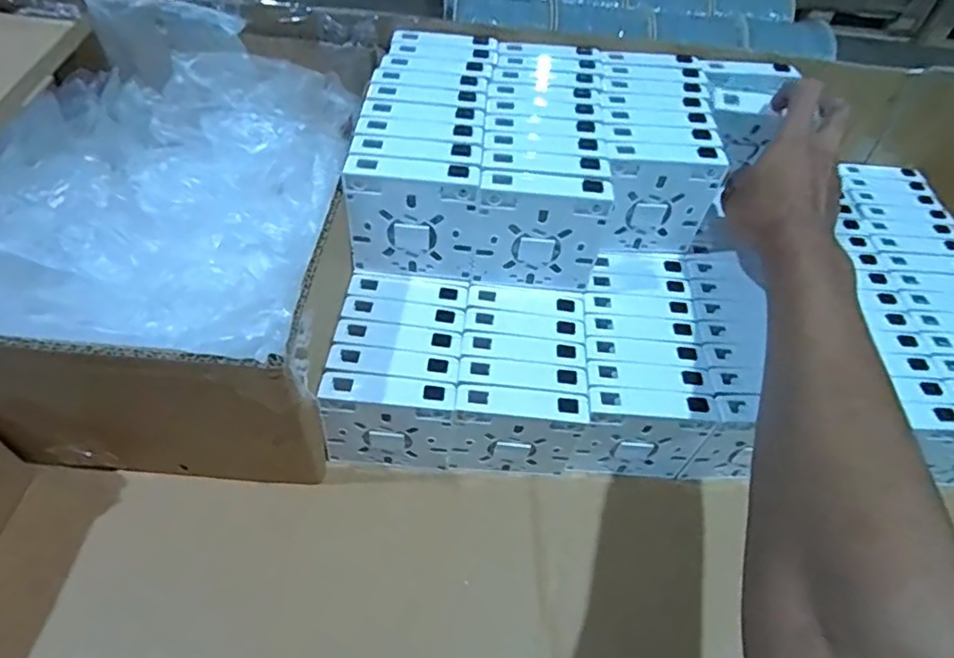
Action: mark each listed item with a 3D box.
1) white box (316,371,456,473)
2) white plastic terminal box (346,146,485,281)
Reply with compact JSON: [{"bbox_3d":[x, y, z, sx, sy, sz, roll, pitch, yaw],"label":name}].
[{"bbox_3d":[-0.059,0.067,0.390,0.085,0.085,0.020,6,49,-1],"label":"white box"},{"bbox_3d":[-0.043,-0.073,0.392,0.083,0.088,0.022,7,49,1],"label":"white plastic terminal box"}]

